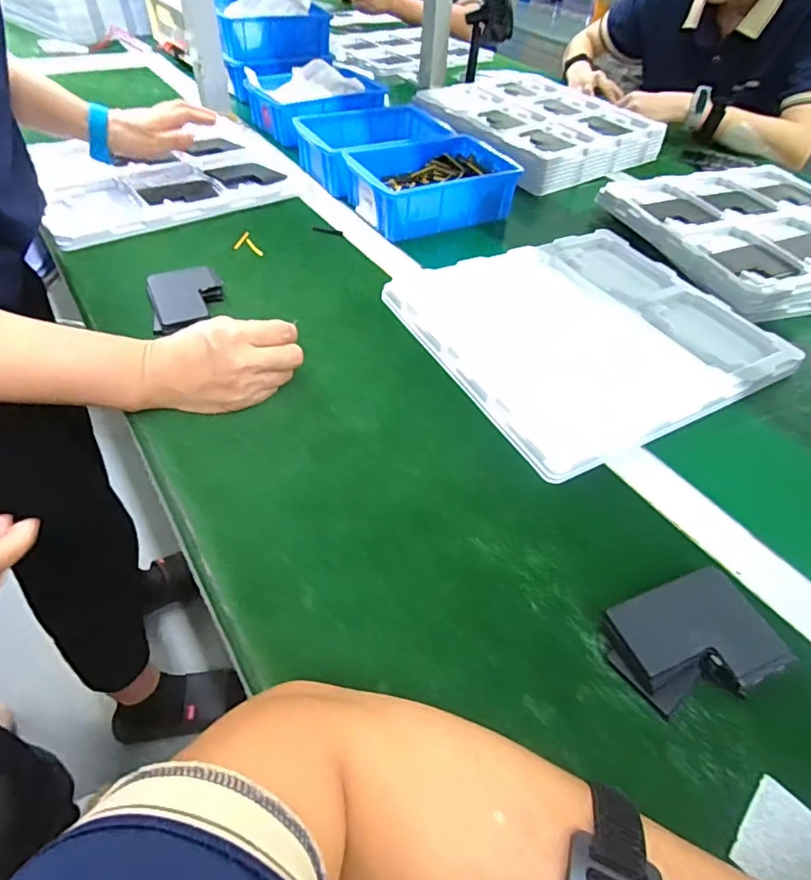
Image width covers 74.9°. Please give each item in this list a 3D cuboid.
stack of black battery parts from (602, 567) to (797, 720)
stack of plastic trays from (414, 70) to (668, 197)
[{"bbox_3d":[0.173,0.120,0.318,0.093,0.029,0.062,-14,51,-17],"label":"stack of black battery parts"},{"bbox_3d":[0.196,-0.519,0.868,0.325,0.051,0.326,-28,56,-26],"label":"stack of plastic trays"}]

